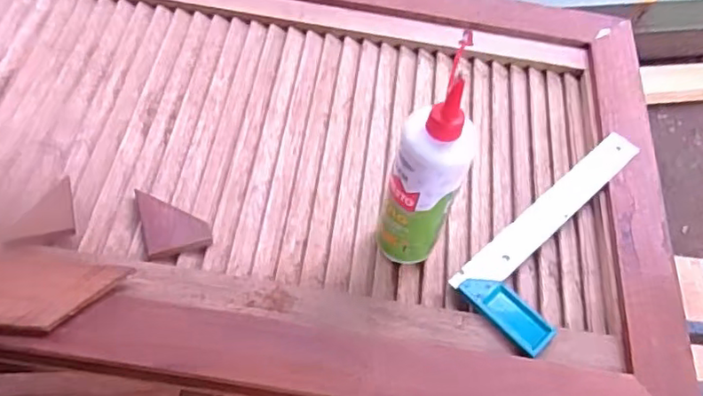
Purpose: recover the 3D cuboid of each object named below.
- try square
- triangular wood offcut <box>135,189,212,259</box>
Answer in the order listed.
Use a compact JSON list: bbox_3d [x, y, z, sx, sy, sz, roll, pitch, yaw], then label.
[{"bbox_3d":[0.250,0.040,0.681,0.298,0.027,0.110,-35,68,-25],"label":"try square"},{"bbox_3d":[-0.191,0.023,0.655,0.069,0.010,0.075,-16,70,-6],"label":"triangular wood offcut"}]

